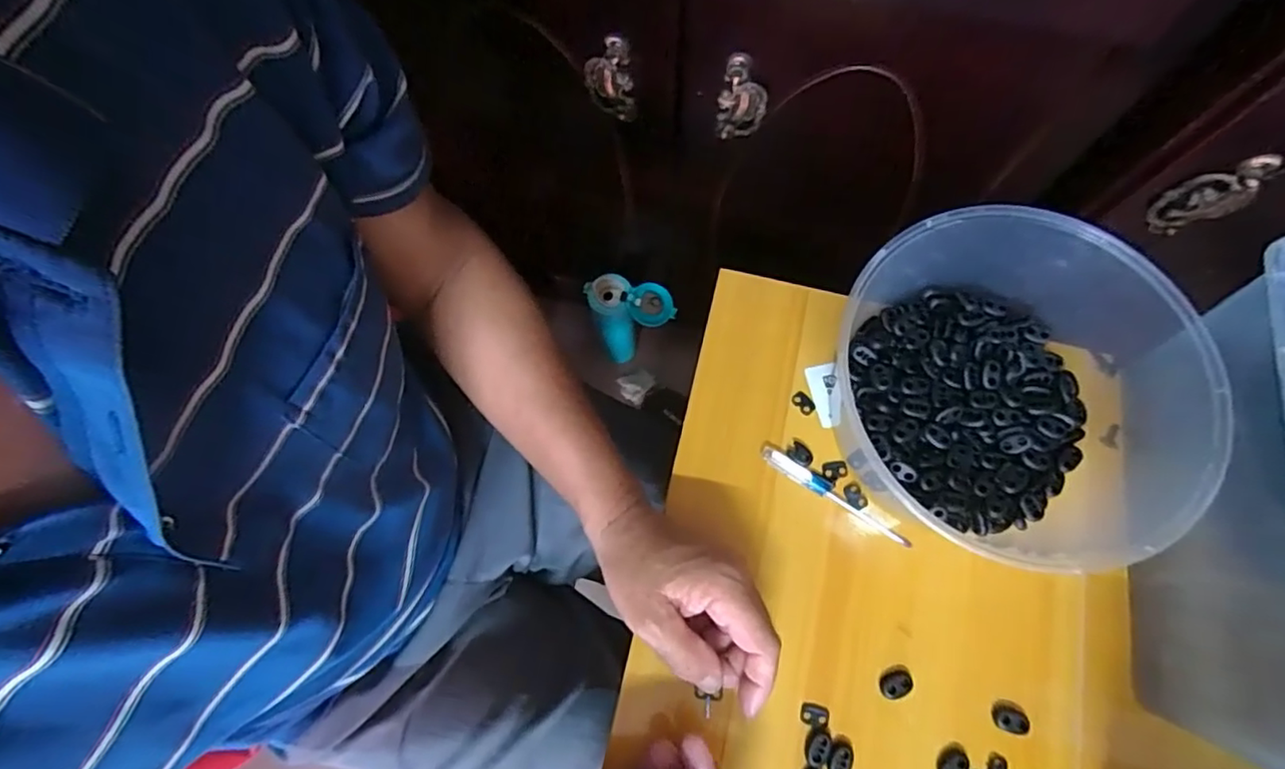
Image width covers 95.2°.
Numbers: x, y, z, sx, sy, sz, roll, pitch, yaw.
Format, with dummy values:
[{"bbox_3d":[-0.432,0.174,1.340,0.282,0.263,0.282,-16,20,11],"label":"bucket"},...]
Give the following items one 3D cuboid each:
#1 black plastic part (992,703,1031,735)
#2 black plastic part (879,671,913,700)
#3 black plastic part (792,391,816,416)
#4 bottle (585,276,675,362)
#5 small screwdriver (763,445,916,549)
[{"bbox_3d":[0.240,0.219,0.382,0.020,0.006,0.015,19,74,6],"label":"black plastic part"},{"bbox_3d":[0.169,0.200,0.390,0.021,0.007,0.015,-15,74,-4],"label":"black plastic part"},{"bbox_3d":[0.124,0.014,0.449,0.013,0.004,0.019,-35,76,-10],"label":"black plastic part"},{"bbox_3d":[-0.017,-0.089,0.875,0.121,0.195,0.055,18,74,5],"label":"bottle"},{"bbox_3d":[0.141,0.080,0.426,0.119,0.009,0.013,30,76,9],"label":"small screwdriver"}]

